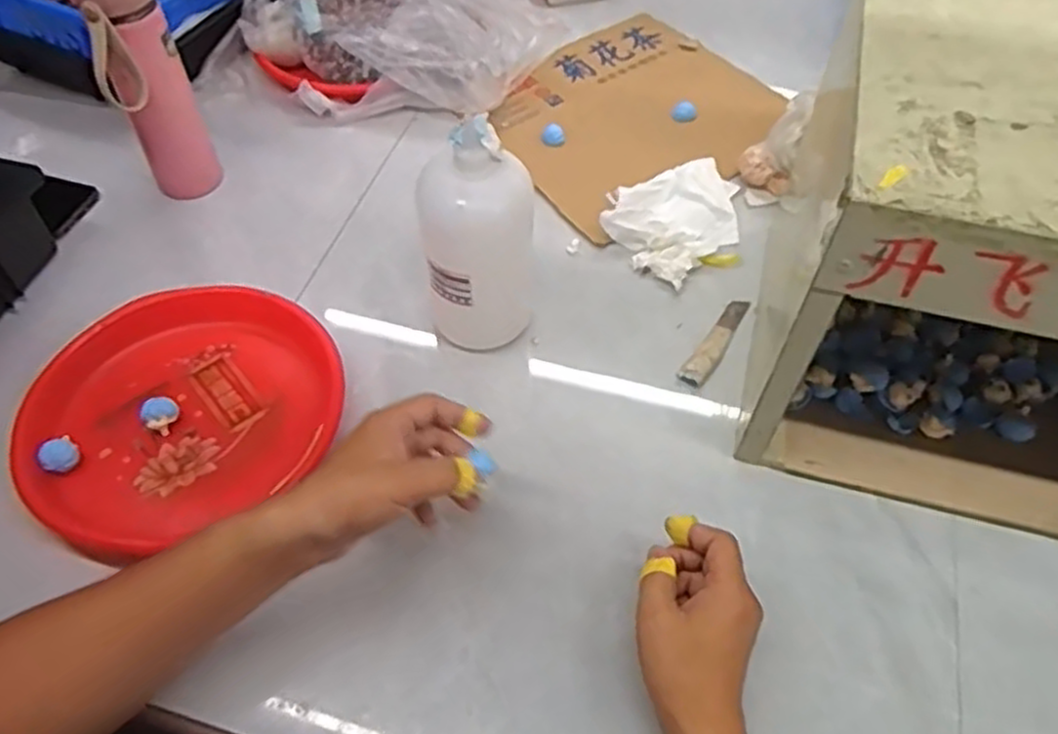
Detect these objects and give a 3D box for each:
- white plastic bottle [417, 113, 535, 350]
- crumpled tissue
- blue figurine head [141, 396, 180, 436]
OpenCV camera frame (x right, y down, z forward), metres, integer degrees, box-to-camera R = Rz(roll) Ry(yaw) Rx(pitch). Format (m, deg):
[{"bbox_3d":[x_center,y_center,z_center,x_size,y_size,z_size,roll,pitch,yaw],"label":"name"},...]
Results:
[{"bbox_3d":[-0.042,-0.104,0.646,0.092,0.193,0.082,-3,53,-2],"label":"white plastic bottle"},{"bbox_3d":[0.158,-0.159,0.788,0.158,0.032,0.106,-38,61,-24],"label":"crumpled tissue"},{"bbox_3d":[-0.306,0.039,0.643,0.020,0.025,0.027,26,57,19],"label":"blue figurine head"}]

